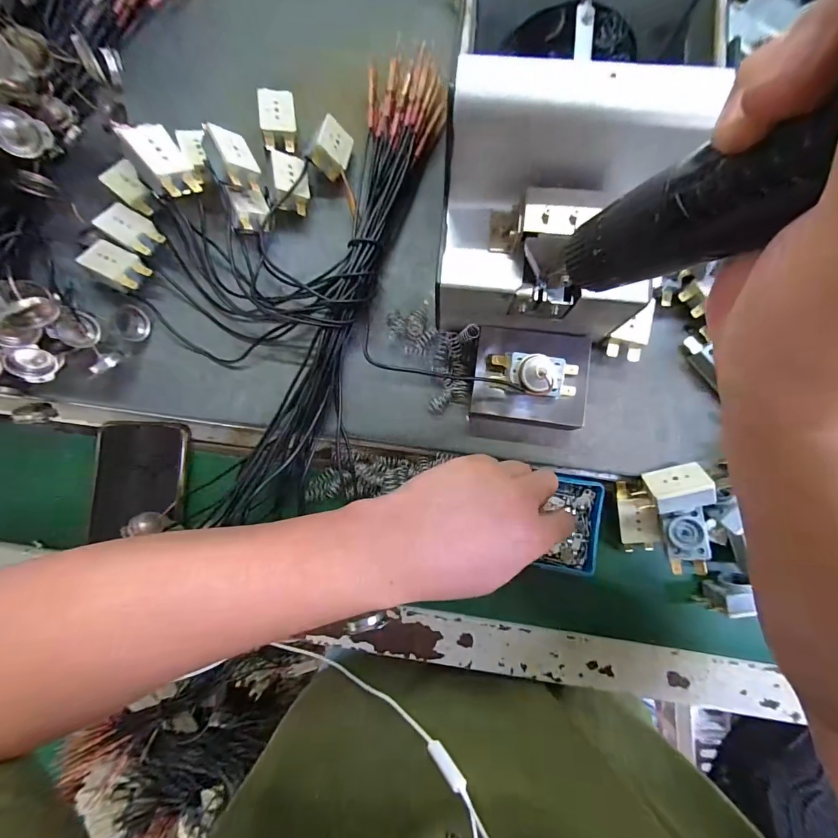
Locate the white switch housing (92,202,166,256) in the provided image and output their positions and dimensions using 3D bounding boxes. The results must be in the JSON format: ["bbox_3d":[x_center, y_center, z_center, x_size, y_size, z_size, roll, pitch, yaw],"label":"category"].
[{"bbox_3d":[-0.229,-0.151,0.315,0.048,0.012,0.027,30,86,5],"label":"white switch housing"}]

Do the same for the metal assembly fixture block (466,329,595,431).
[{"bbox_3d":[0.082,-0.030,0.298,0.080,0.025,0.067,8,85,3],"label":"metal assembly fixture block"}]

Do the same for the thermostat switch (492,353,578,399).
[{"bbox_3d":[0.082,-0.030,0.275,0.060,0.024,0.027,9,85,3],"label":"thermostat switch"}]

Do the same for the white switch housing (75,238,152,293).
[{"bbox_3d":[-0.241,-0.121,0.313,0.055,0.019,0.031,25,86,4],"label":"white switch housing"}]

